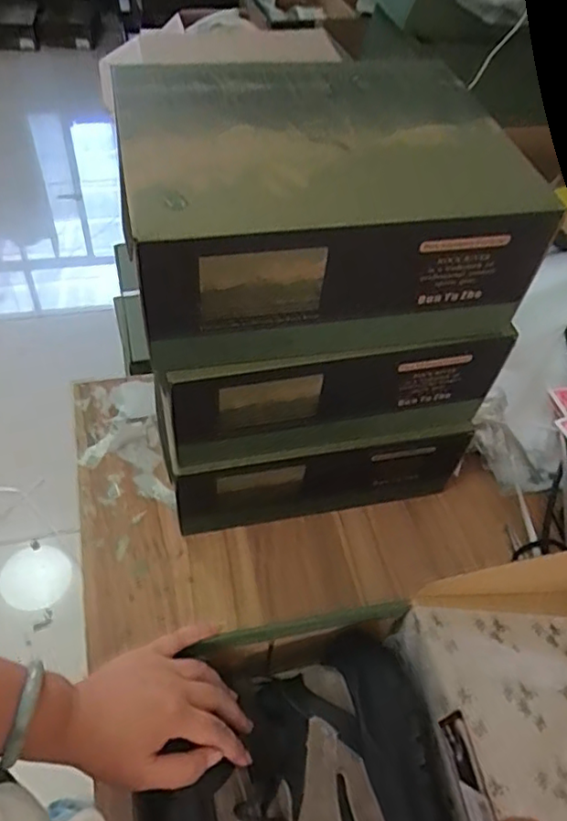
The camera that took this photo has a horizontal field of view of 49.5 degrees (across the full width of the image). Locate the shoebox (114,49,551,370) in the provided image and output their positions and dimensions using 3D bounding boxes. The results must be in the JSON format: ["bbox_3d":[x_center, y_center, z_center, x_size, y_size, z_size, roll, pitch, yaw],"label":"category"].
[{"bbox_3d":[0.025,-0.192,0.553,0.320,0.131,0.253,-8,52,-11],"label":"shoebox"}]

